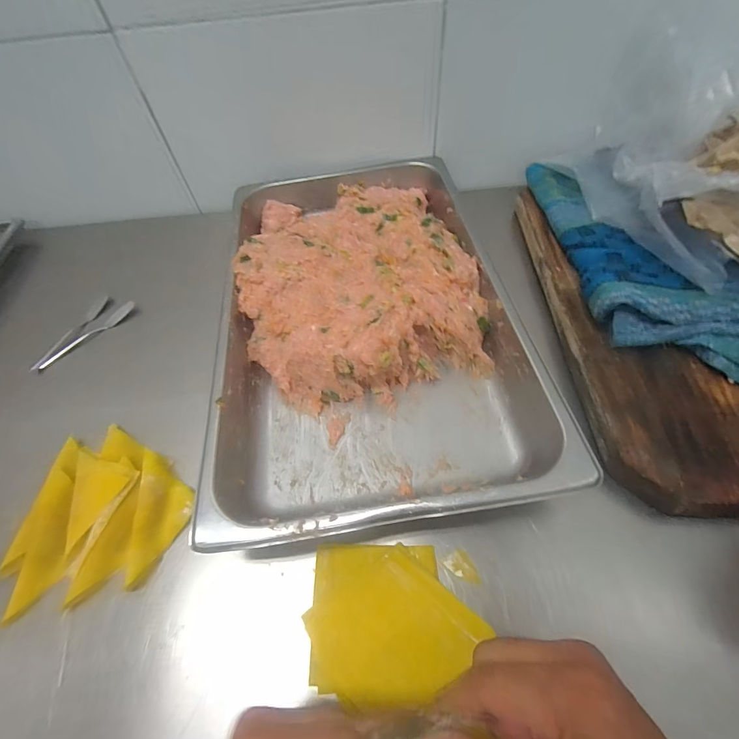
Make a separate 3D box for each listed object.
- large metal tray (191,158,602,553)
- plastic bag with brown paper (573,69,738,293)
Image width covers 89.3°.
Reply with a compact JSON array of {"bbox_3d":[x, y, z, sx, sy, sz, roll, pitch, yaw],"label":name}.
[{"bbox_3d":[-0.014,-0.080,0.447,0.301,0.073,0.509,-9,56,-1],"label":"large metal tray"},{"bbox_3d":[0.374,-0.200,0.390,0.199,0.146,0.215,-5,56,2],"label":"plastic bag with brown paper"}]

